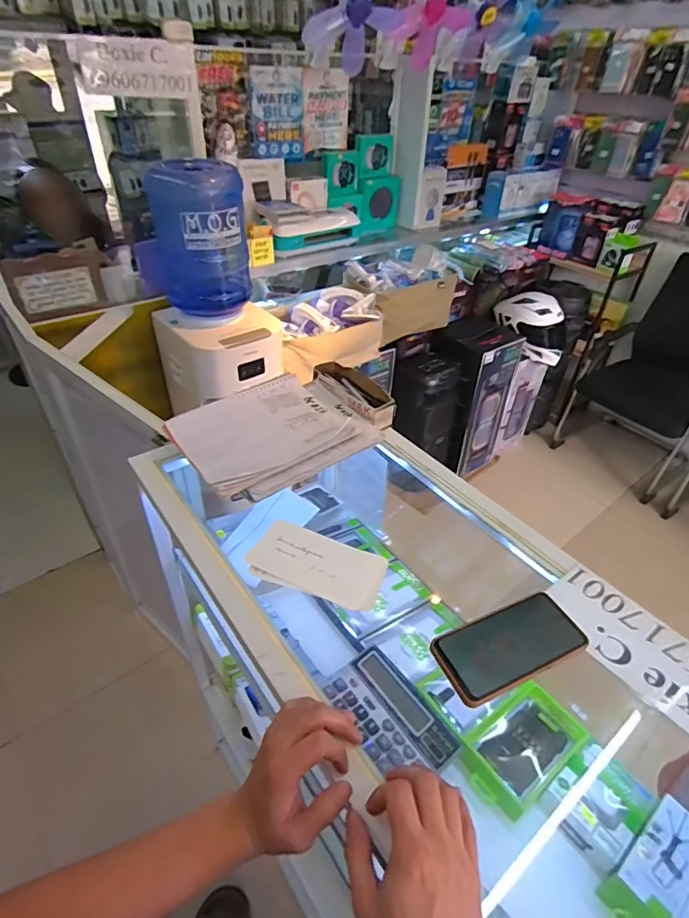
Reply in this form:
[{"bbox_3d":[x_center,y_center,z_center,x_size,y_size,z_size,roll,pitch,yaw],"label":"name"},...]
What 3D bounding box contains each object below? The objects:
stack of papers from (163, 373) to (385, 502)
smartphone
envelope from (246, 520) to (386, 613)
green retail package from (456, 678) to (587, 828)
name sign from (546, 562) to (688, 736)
[{"bbox_3d":[-0.117,-0.050,0.784,0.276,0.036,0.217,-26,47,-30],"label":"stack of papers"},{"bbox_3d":[0.182,0.202,0.526,0.166,0.012,0.081,-18,44,-22],"label":"smartphone"},{"bbox_3d":[-0.035,0.135,0.616,0.169,0.016,0.083,16,42,16],"label":"envelope"},{"bbox_3d":[0.258,0.406,0.686,0.195,0.022,0.105,-19,45,-35],"label":"green retail package"},{"bbox_3d":[0.353,0.227,0.522,0.101,0.008,0.272,-24,46,-28],"label":"name sign"}]

